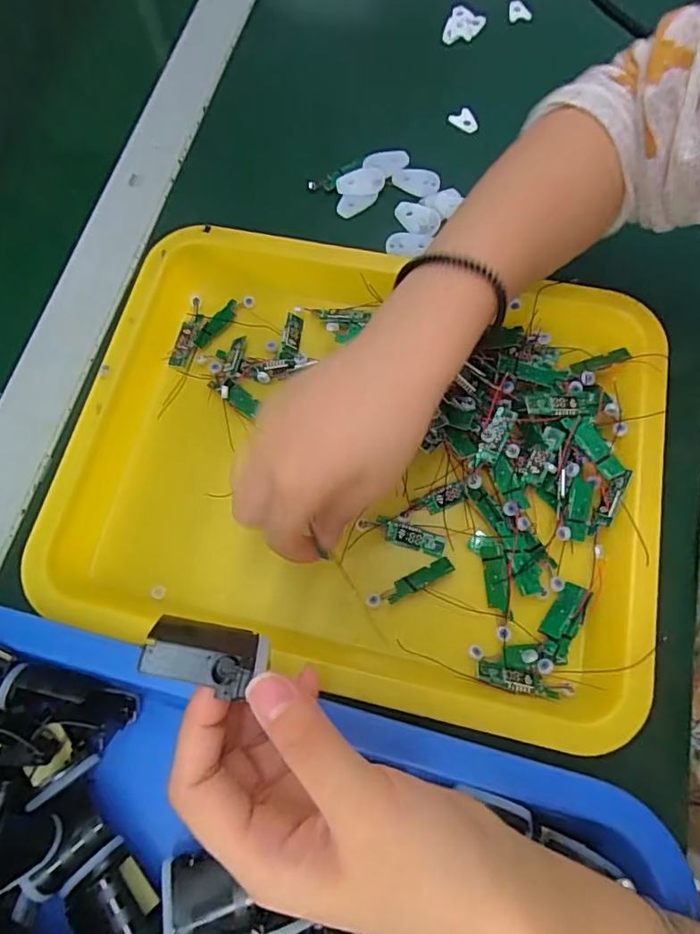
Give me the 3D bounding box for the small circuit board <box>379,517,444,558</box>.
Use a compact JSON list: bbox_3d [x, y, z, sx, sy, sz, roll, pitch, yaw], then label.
[{"bbox_3d":[0.035,0.041,0.307,0.041,0.004,0.013,15,72,7],"label":"small circuit board"}]

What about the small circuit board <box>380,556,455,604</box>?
[{"bbox_3d":[0.039,0.064,0.298,0.043,0.007,0.010,-27,72,-7],"label":"small circuit board"}]

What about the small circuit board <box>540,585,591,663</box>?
[{"bbox_3d":[0.116,0.083,0.283,0.016,0.005,0.042,25,73,10],"label":"small circuit board"}]

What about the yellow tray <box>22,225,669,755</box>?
[{"bbox_3d":[0.003,-0.011,0.309,0.331,0.026,0.255,13,72,6],"label":"yellow tray"}]

